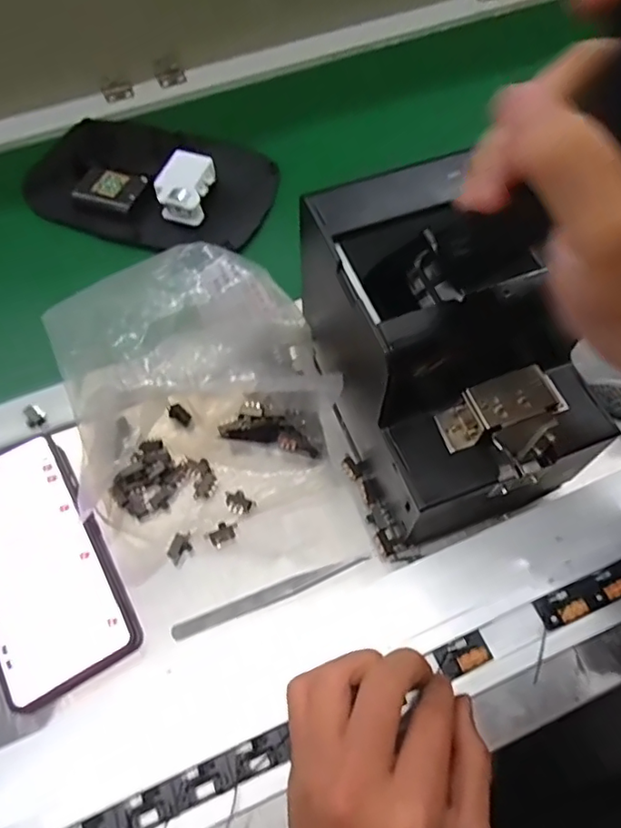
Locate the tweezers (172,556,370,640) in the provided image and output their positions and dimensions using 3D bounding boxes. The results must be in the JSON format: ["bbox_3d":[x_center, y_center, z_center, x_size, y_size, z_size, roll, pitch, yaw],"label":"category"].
[{"bbox_3d":[-0.025,0.114,0.354,0.125,0.008,0.010,-19,64,-9],"label":"tweezers"}]

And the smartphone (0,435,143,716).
[{"bbox_3d":[-0.176,0.093,0.361,0.082,0.010,0.163,-32,65,-12],"label":"smartphone"}]

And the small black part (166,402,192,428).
[{"bbox_3d":[-0.096,0.000,0.413,0.020,0.007,0.011,34,77,-3],"label":"small black part"}]

